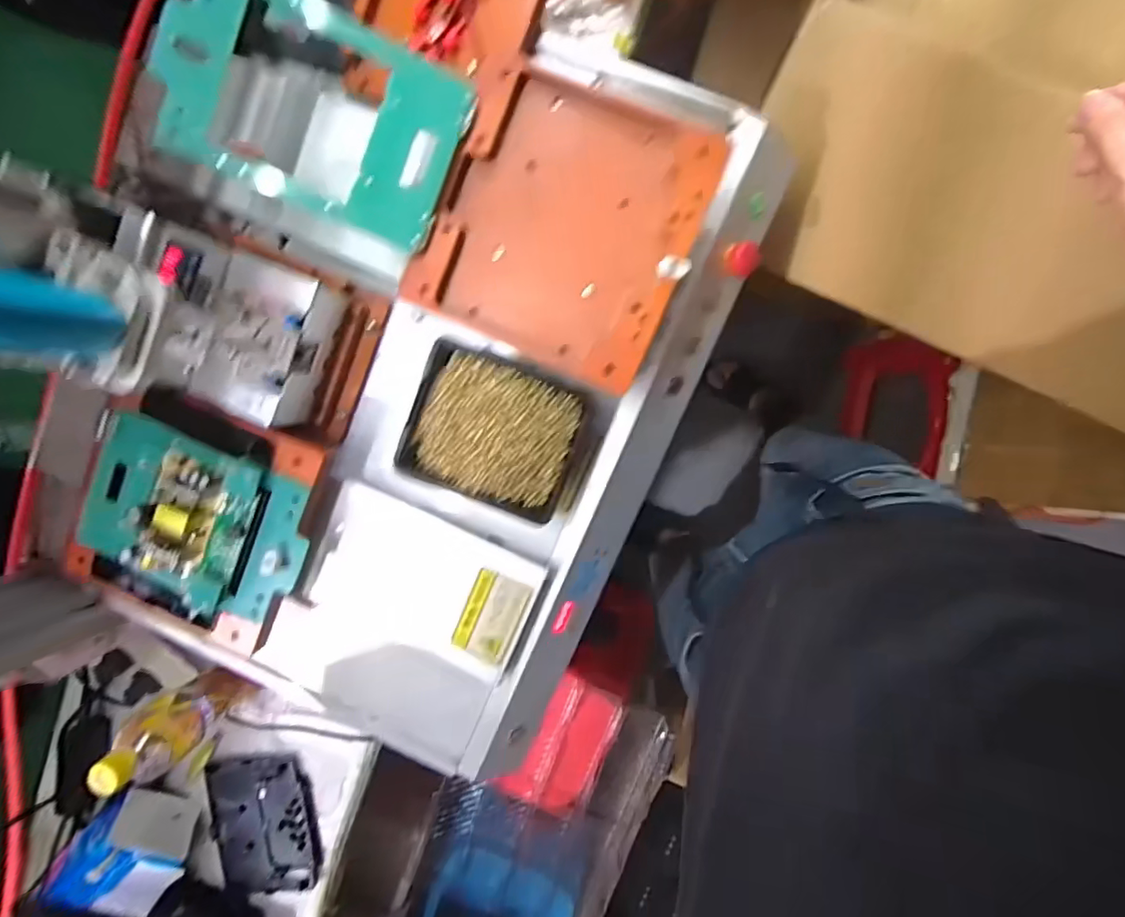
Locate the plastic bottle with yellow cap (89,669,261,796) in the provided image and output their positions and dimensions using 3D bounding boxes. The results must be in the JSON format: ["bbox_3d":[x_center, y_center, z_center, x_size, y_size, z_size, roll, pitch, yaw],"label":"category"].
[{"bbox_3d":[-0.414,0.285,0.621,0.081,0.200,0.070,-29,93,7],"label":"plastic bottle with yellow cap"}]

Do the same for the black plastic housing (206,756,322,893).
[{"bbox_3d":[-0.397,0.487,0.753,0.151,0.029,0.177,-10,95,6],"label":"black plastic housing"}]

